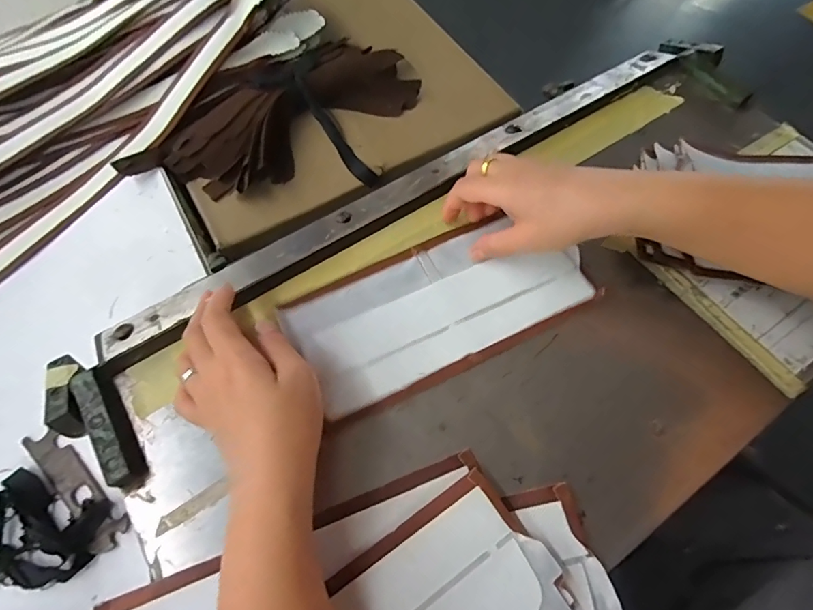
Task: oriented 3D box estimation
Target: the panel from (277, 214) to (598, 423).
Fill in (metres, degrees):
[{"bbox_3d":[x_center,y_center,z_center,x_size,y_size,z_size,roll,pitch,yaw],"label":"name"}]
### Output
[{"bbox_3d":[0.027,-0.002,0.347,0.222,0.009,0.106,-18,66,-11],"label":"panel"}]

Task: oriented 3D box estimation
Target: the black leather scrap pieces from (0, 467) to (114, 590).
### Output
[{"bbox_3d":[-0.303,0.186,0.380,0.089,0.015,0.081,6,64,2],"label":"black leather scrap pieces"}]

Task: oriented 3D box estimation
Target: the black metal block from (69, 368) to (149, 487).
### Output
[{"bbox_3d":[-0.194,0.077,0.297,0.019,0.016,0.083,-31,69,-15],"label":"black metal block"}]

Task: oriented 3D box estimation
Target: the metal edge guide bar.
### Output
[{"bbox_3d":[0.040,-0.120,0.397,0.607,0.013,0.042,-31,69,-15],"label":"metal edge guide bar"}]

